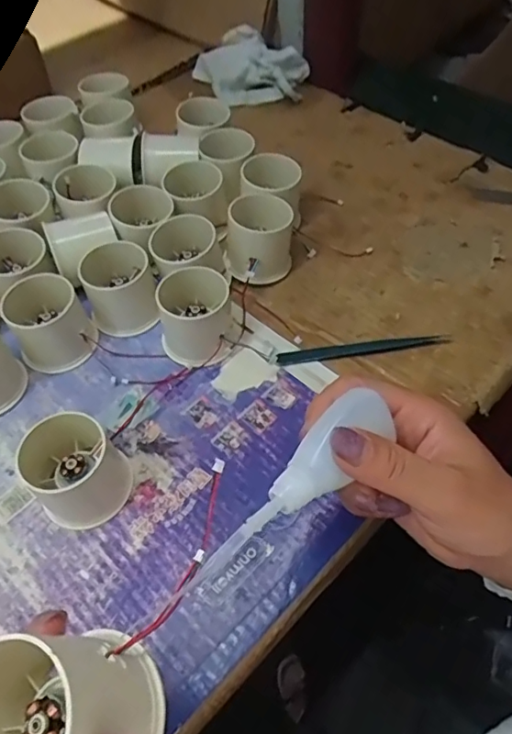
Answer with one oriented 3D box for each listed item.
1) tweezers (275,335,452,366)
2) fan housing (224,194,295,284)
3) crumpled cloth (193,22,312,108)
[{"bbox_3d":[0.078,-0.014,0.394,0.125,0.007,0.013,-6,55,-2],"label":"tweezers"},{"bbox_3d":[0.002,-0.102,0.433,0.054,0.049,0.067,-1,55,1],"label":"fan housing"},{"bbox_3d":[-0.006,-0.344,0.613,0.129,0.041,0.087,-5,55,-2],"label":"crumpled cloth"}]

